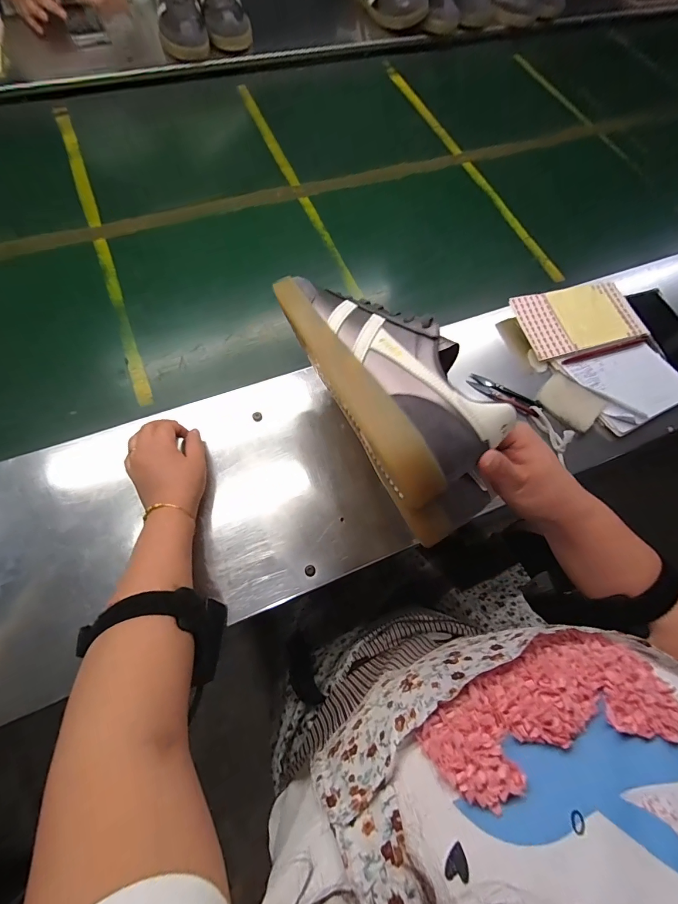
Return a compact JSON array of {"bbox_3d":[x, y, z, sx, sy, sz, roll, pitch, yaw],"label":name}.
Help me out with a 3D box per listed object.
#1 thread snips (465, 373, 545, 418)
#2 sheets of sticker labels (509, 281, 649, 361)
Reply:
[{"bbox_3d":[0.224,-0.078,0.512,0.100,0.010,0.026,28,69,7],"label":"thread snips"},{"bbox_3d":[0.352,-0.198,0.553,0.182,0.012,0.100,-15,77,-11],"label":"sheets of sticker labels"}]

